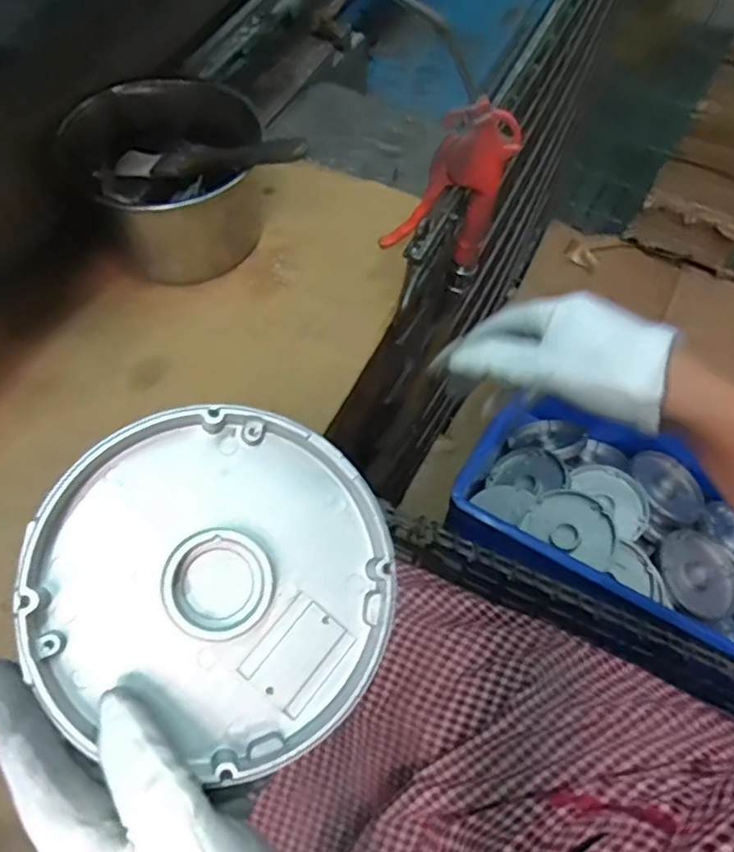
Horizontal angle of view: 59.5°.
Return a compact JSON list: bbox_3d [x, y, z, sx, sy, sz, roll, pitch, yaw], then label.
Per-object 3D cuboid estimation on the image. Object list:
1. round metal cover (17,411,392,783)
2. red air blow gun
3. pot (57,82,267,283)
[{"bbox_3d":[-0.056,0.061,0.257,0.134,0.017,0.130,4,76,-15],"label":"round metal cover"},{"bbox_3d":[0.059,-0.169,0.486,0.087,0.157,0.025,-4,60,-5],"label":"red air blow gun"},{"bbox_3d":[-0.142,-0.185,0.496,0.147,0.098,0.124,-22,63,-15],"label":"pot"}]

